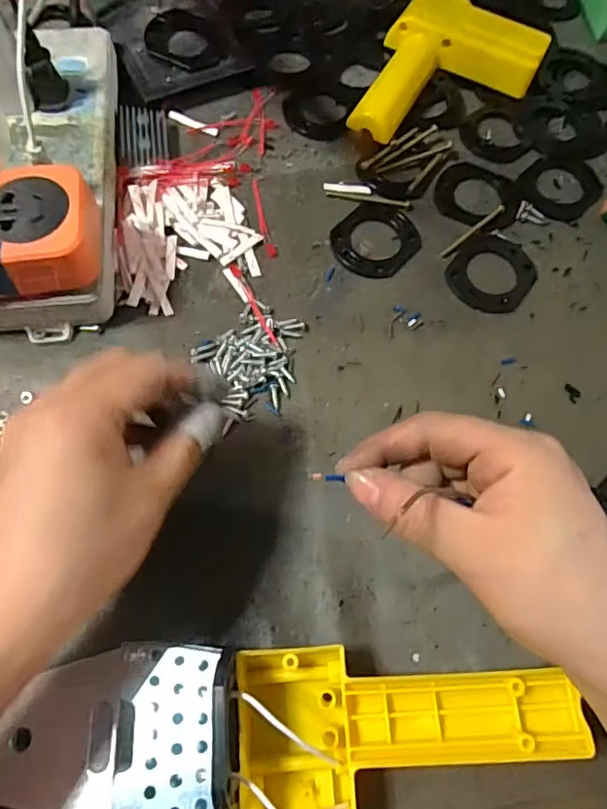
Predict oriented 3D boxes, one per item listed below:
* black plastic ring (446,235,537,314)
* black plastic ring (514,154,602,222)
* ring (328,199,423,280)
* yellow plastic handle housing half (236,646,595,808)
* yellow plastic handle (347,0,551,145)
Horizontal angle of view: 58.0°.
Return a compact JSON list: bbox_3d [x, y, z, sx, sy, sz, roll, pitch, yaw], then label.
[{"bbox_3d":[0.124,-0.087,0.357,0.051,0.004,0.060,36,71,11],"label":"black plastic ring"},{"bbox_3d":[0.183,-0.156,0.388,0.061,0.004,0.052,-32,73,-15],"label":"black plastic ring"},{"bbox_3d":[0.048,-0.110,0.362,0.051,0.004,0.059,41,72,13],"label":"ring"},{"bbox_3d":[0.045,0.162,0.231,0.141,0.040,0.112,-3,68,-4],"label":"yellow plastic handle housing half"},{"bbox_3d":[0.102,-0.234,0.399,0.109,0.036,0.133,26,69,7],"label":"yellow plastic handle"}]

